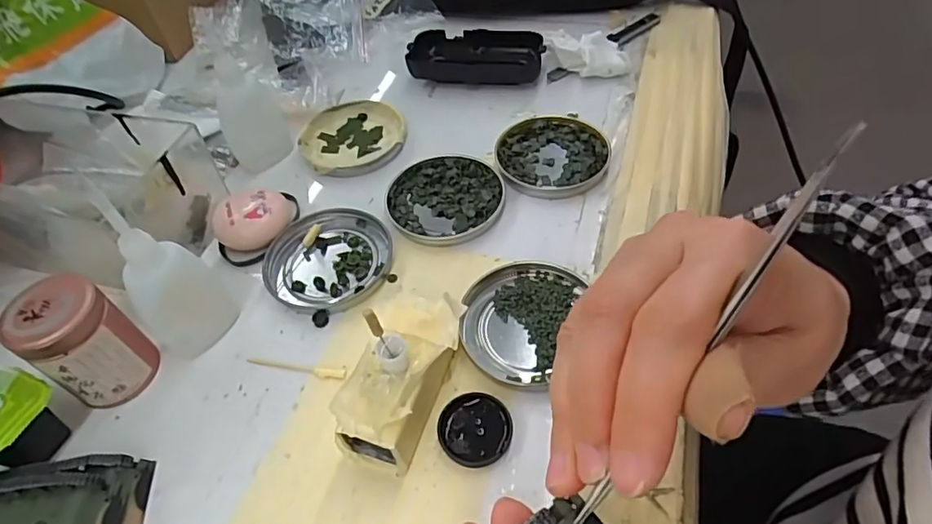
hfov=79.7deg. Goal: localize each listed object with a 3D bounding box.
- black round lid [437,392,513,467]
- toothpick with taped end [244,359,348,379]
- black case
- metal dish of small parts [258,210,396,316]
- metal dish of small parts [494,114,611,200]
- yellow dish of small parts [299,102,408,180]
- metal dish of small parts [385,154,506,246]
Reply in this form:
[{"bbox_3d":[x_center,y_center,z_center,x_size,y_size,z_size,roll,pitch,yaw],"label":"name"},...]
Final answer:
[{"bbox_3d":[0.004,0.082,0.275,0.035,0.006,0.034,-3,51,3],"label":"black round lid"},{"bbox_3d":[-0.095,0.058,0.308,0.058,0.004,0.006,6,52,10],"label":"toothpick with taped end"},{"bbox_3d":[0.007,-0.171,0.470,0.109,0.025,0.049,6,52,11],"label":"black case"},{"bbox_3d":[-0.088,-0.002,0.353,0.077,0.007,0.077,-3,51,3],"label":"metal dish of small parts"},{"bbox_3d":[0.060,-0.077,0.397,0.077,0.010,0.079,-3,51,3],"label":"metal dish of small parts"},{"bbox_3d":[-0.089,-0.097,0.431,0.077,0.013,0.075,-3,51,3],"label":"yellow dish of small parts"},{"bbox_3d":[-0.014,-0.043,0.379,0.076,0.009,0.077,-3,51,3],"label":"metal dish of small parts"}]

